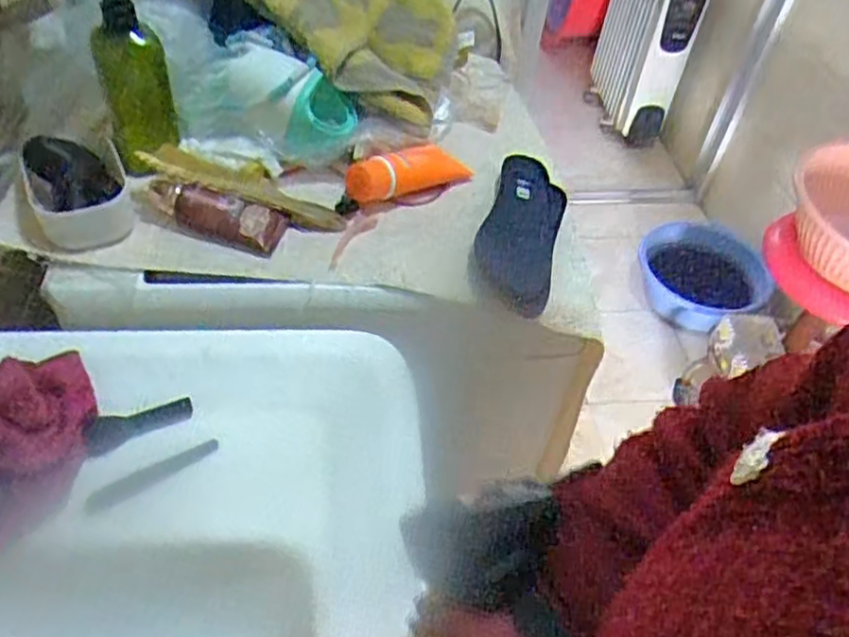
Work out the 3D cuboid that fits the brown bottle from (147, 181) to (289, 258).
[{"bbox_3d":[-0.179,-0.087,0.606,0.113,0.036,0.050,11,47,3],"label":"brown bottle"}]

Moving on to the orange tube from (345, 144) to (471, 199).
[{"bbox_3d":[-0.016,-0.142,0.681,0.145,0.034,0.041,-21,52,-42],"label":"orange tube"}]

